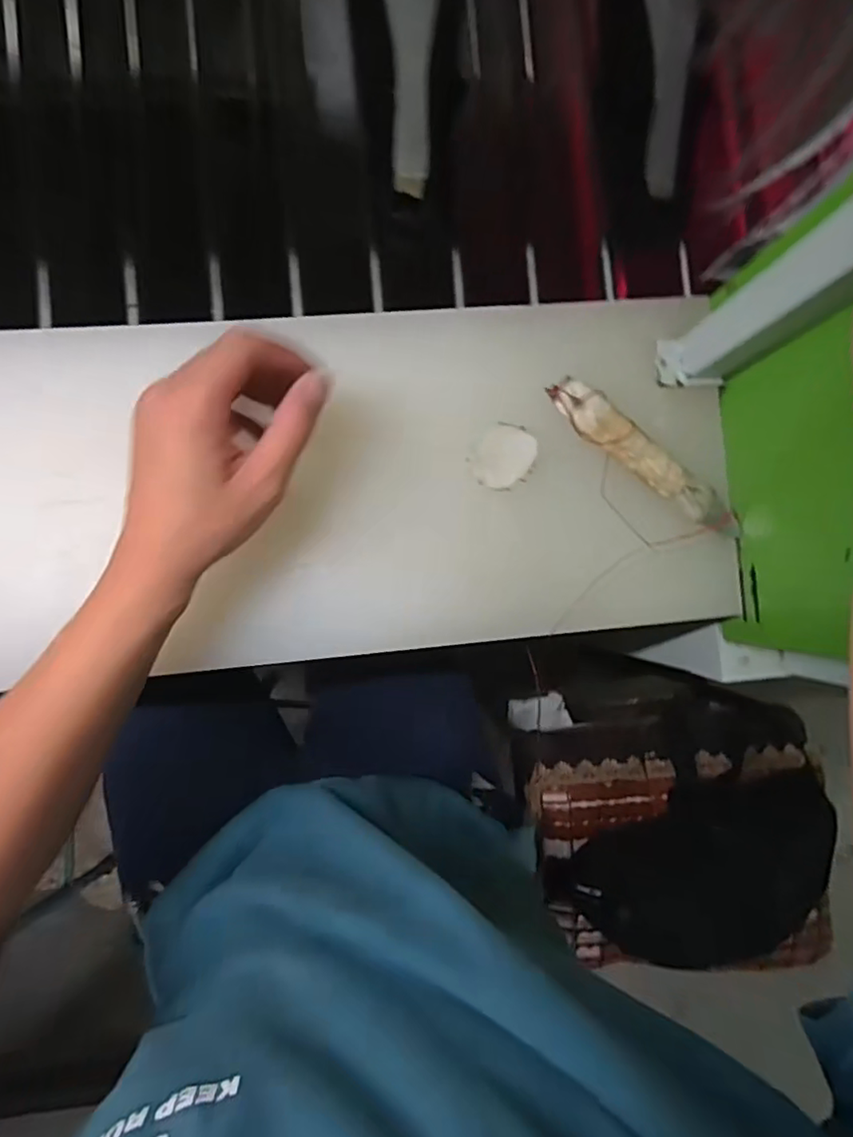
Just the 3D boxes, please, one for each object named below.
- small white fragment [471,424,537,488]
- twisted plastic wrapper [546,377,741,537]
[{"bbox_3d":[0.055,-0.081,0.429,0.046,0.005,0.040,-44,94,-4],"label":"small white fragment"},{"bbox_3d":[0.157,-0.078,0.428,0.163,0.018,0.029,40,86,-4],"label":"twisted plastic wrapper"}]

